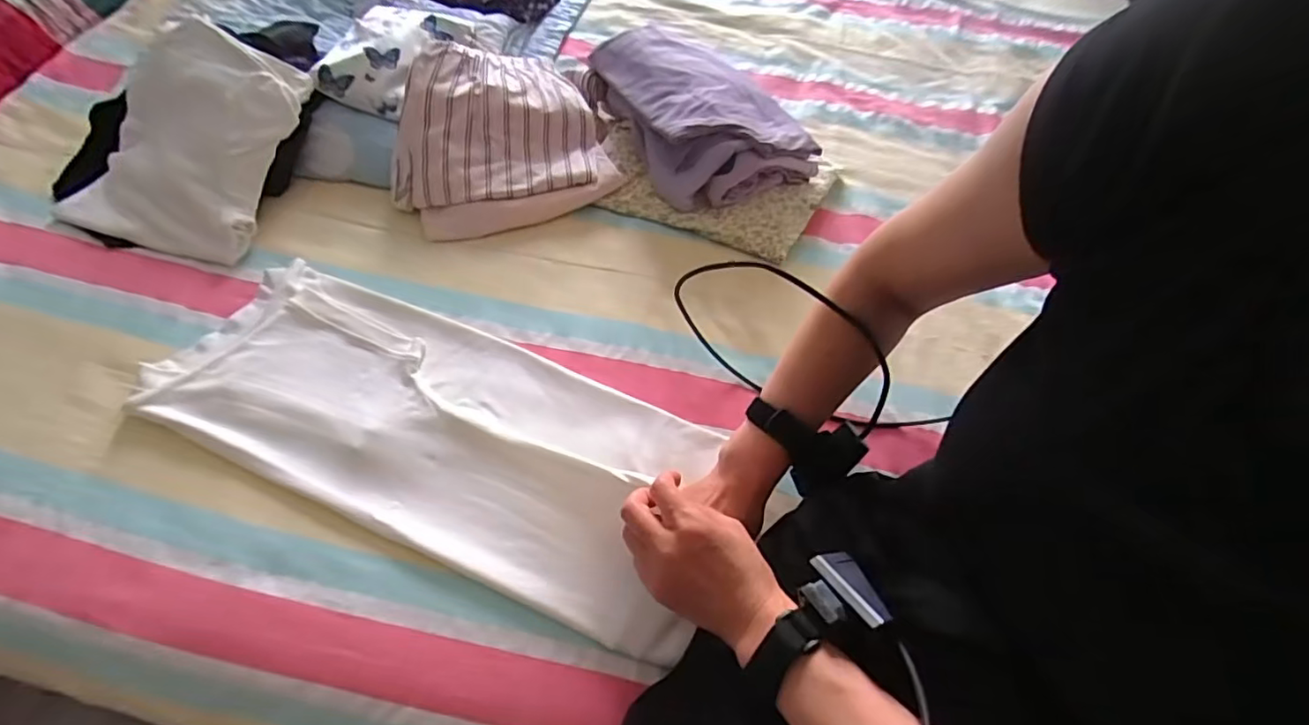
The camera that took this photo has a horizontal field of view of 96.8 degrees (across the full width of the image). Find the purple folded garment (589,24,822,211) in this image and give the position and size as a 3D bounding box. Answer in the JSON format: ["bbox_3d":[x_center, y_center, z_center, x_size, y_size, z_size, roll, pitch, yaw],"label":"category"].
[{"bbox_3d":[0.066,-0.346,0.766,0.230,0.091,0.333,-20,62,-18],"label":"purple folded garment"}]

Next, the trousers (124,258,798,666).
[{"bbox_3d":[-0.192,0.054,0.535,0.532,0.050,0.204,23,63,9],"label":"trousers"}]

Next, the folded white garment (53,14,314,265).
[{"bbox_3d":[-0.536,-0.255,0.661,0.212,0.058,0.256,16,85,3],"label":"folded white garment"}]

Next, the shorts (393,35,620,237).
[{"bbox_3d":[-0.186,-0.290,0.712,0.265,0.090,0.247,-8,59,-11],"label":"shorts"}]

